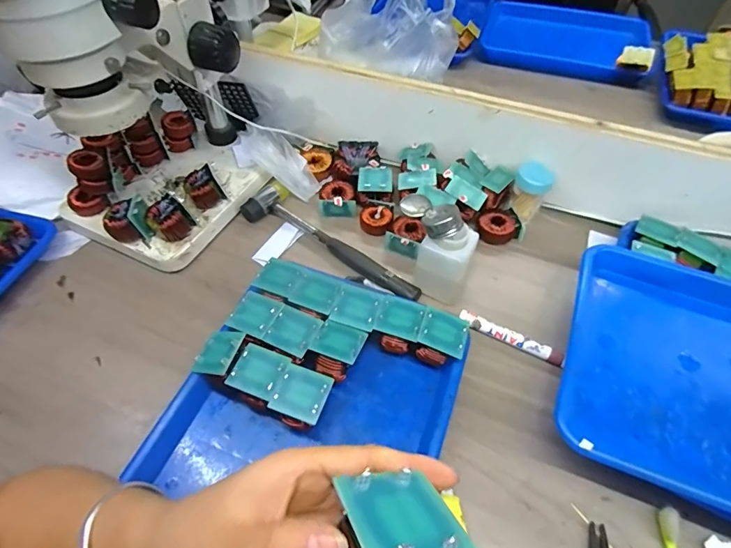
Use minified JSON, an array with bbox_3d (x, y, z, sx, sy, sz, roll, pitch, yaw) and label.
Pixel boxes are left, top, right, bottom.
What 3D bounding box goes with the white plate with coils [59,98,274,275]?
[{"bbox_3d":[-0.257,-0.122,0.554,0.187,0.078,0.220,30,58,21],"label":"white plate with coils"}]

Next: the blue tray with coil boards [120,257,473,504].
[{"bbox_3d":[-0.057,0.145,0.384,0.241,0.049,0.309,18,54,13],"label":"blue tray with coil boards"}]

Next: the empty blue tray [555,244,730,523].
[{"bbox_3d":[0.365,0.113,0.398,0.341,0.046,0.247,19,55,14],"label":"empty blue tray"}]

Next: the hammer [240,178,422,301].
[{"bbox_3d":[-0.041,-0.041,0.544,0.265,0.023,0.065,32,58,22],"label":"hammer"}]

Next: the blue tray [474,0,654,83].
[{"bbox_3d":[0.437,-0.518,0.933,0.354,0.034,0.311,14,54,10],"label":"blue tray"}]

